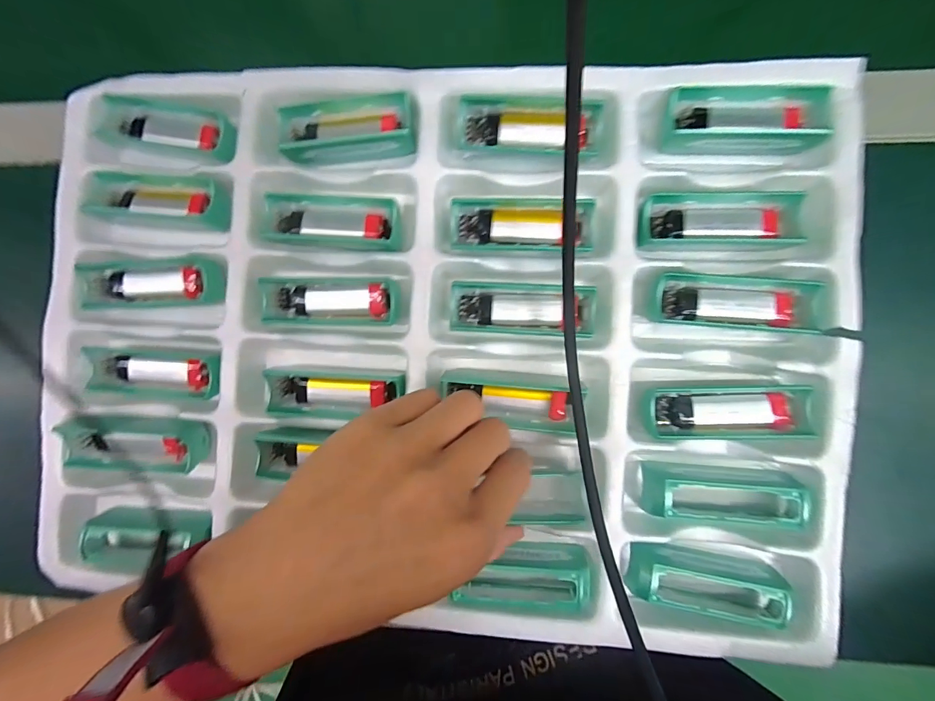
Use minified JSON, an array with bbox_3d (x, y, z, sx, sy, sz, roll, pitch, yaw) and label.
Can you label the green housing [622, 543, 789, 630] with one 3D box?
[{"bbox_3d":[0.129,0.125,0.219,0.075,0.024,0.028,8,91,4],"label":"green housing"}]

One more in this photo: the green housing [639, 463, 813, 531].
[{"bbox_3d":[0.138,0.080,0.220,0.075,0.024,0.028,5,90,4],"label":"green housing"}]

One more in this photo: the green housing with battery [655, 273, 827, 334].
[{"bbox_3d":[0.146,-0.026,0.219,0.077,0.016,0.026,7,91,4],"label":"green housing with battery"}]

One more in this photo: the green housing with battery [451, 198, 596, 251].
[{"bbox_3d":[0.032,-0.072,0.231,0.080,0.017,0.027,0,90,4],"label":"green housing with battery"}]

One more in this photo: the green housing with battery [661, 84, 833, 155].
[{"bbox_3d":[0.151,-0.125,0.219,0.080,0.016,0.031,6,90,4],"label":"green housing with battery"}]

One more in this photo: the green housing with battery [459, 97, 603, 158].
[{"bbox_3d":[0.035,-0.127,0.228,0.078,0.010,0.026,7,91,4],"label":"green housing with battery"}]

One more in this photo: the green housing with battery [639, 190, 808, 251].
[{"bbox_3d":[0.136,-0.070,0.220,0.081,0.014,0.027,2,90,4],"label":"green housing with battery"}]

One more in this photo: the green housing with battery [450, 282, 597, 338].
[{"bbox_3d":[0.032,-0.024,0.229,0.079,0.018,0.028,3,90,4],"label":"green housing with battery"}]

